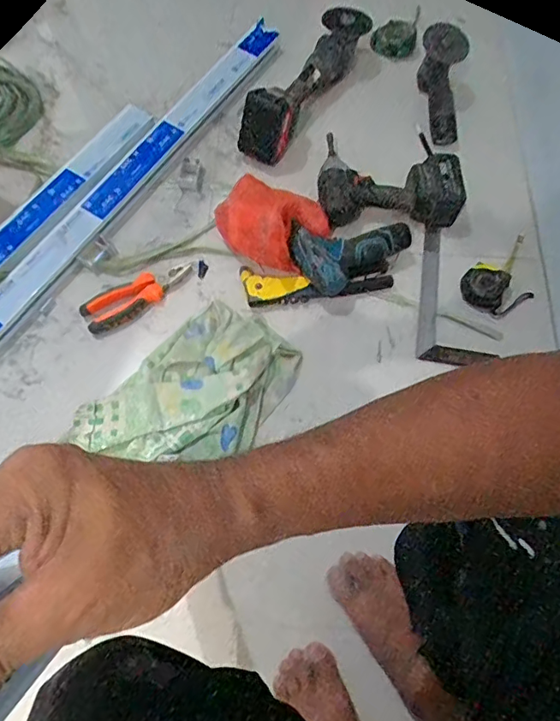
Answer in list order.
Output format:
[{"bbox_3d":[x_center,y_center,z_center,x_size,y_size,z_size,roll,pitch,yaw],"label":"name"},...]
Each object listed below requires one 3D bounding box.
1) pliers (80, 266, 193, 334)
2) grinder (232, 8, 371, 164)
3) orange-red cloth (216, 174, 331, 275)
[{"bbox_3d":[-0.239,-0.113,0.871,0.197,0.029,0.073,-28,72,-12],"label":"pliers"},{"bbox_3d":[0.044,-0.546,0.973,0.092,0.113,0.349,32,71,11],"label":"grinder"},{"bbox_3d":[-0.015,-0.239,0.880,0.176,0.101,0.139,31,72,11],"label":"orange-red cloth"}]

